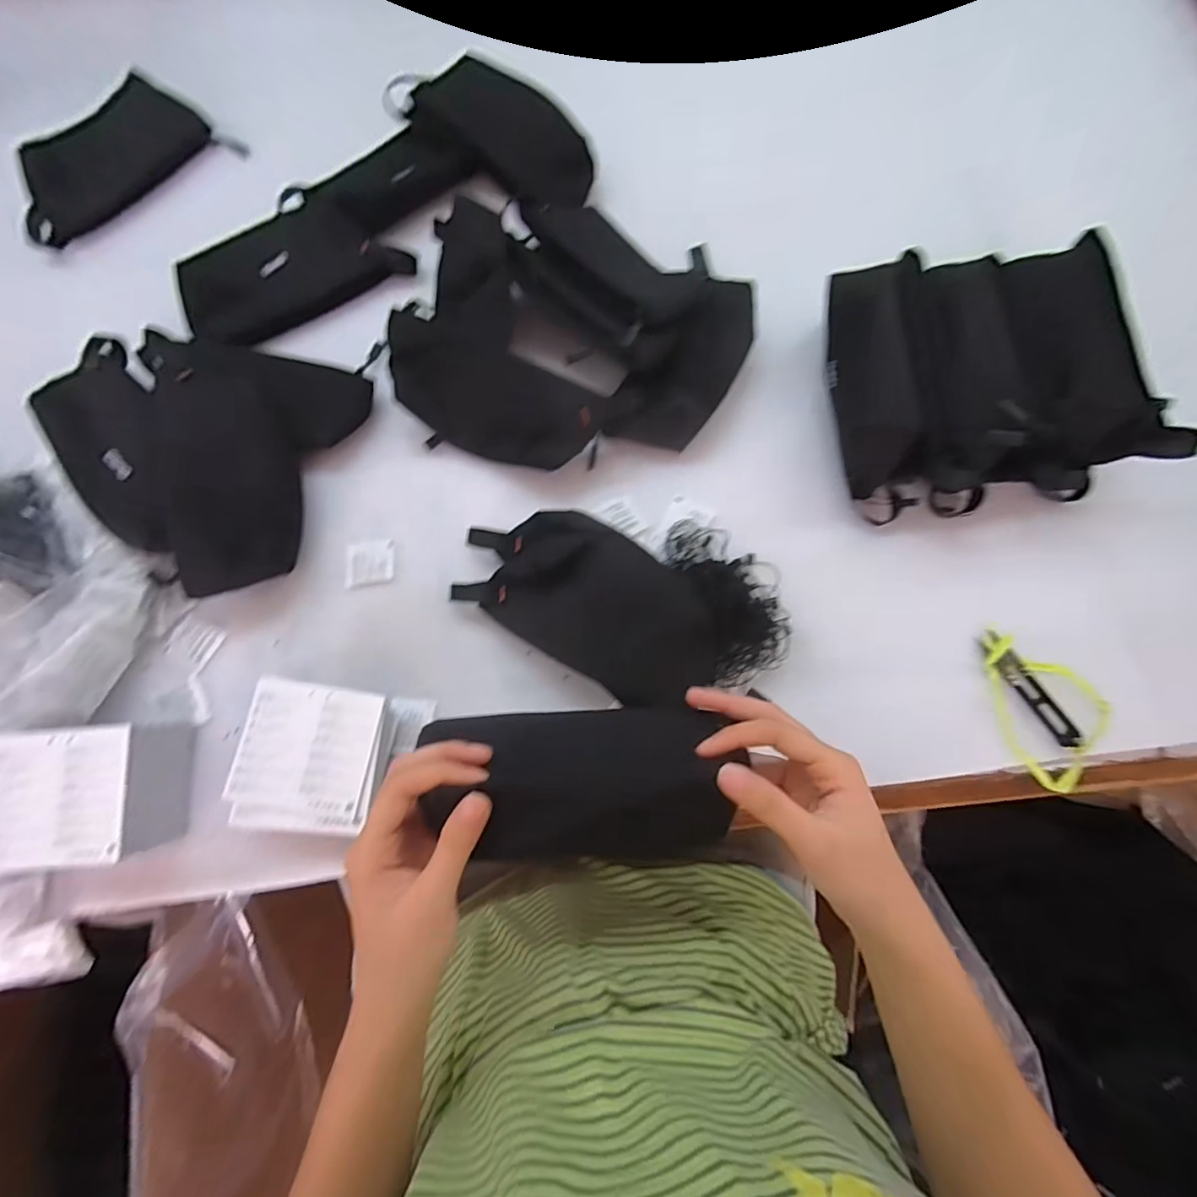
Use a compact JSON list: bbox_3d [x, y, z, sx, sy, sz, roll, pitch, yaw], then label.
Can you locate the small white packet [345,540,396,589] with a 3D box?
[{"bbox_3d":[-0.200,-0.031,0.464,0.041,0.004,0.038,-9,76,-1],"label":"small white packet"}]

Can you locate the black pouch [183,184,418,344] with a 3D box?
[{"bbox_3d":[-0.296,-0.322,0.520,0.215,0.047,0.077,-25,80,-4],"label":"black pouch"}]

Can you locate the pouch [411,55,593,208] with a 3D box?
[{"bbox_3d":[-0.088,-0.473,0.543,0.182,0.019,0.090,31,81,-6],"label":"pouch"}]

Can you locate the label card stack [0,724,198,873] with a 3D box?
[{"bbox_3d":[-0.372,0.143,0.393,0.101,0.062,0.090,-5,76,0],"label":"label card stack"}]

